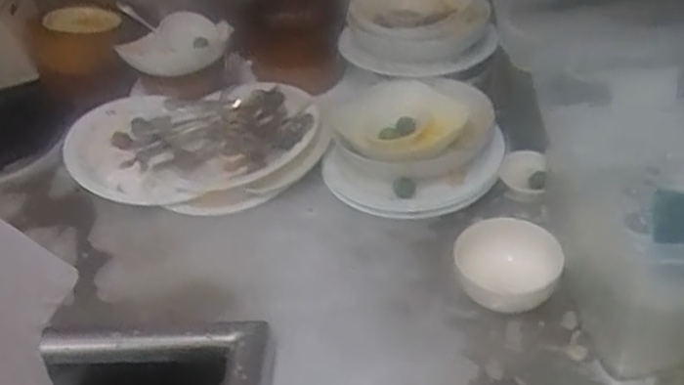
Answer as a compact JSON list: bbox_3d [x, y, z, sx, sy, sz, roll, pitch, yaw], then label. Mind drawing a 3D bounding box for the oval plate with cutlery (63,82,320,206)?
[{"bbox_3d":[-0.206,-0.075,0.948,0.348,0.045,0.228,-8,37,-2],"label":"oval plate with cutlery"}]

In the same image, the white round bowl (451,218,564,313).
[{"bbox_3d":[0.175,0.081,0.729,0.105,0.062,0.108,-4,37,3],"label":"white round bowl"}]

